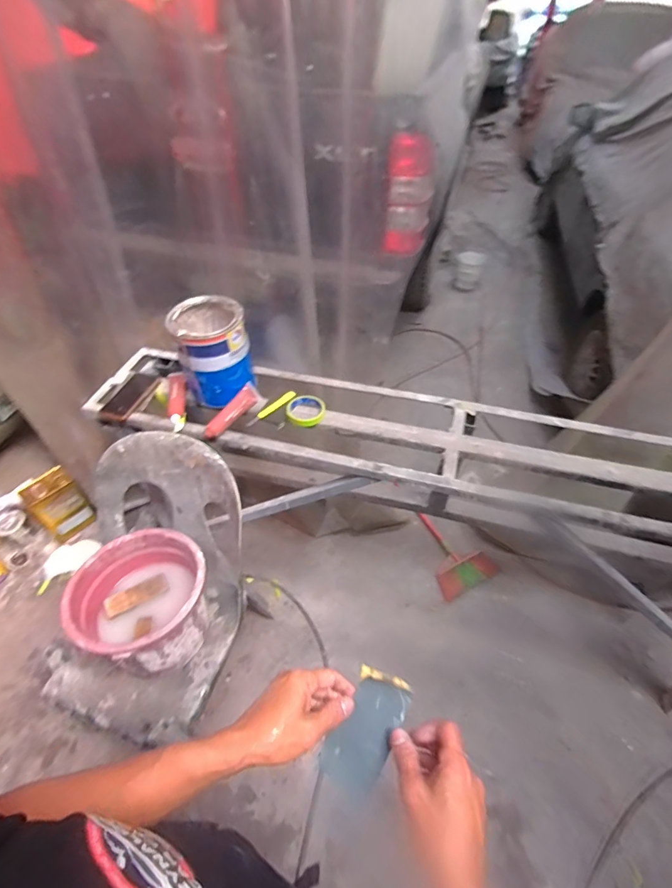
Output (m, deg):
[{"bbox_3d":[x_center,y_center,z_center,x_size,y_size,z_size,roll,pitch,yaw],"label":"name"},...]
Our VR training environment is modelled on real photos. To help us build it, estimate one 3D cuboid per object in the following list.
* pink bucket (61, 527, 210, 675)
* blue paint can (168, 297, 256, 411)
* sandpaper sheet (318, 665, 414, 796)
[{"bbox_3d":[-0.429,0.358,0.976,0.270,0.203,0.276,0,47,0],"label":"pink bucket"},{"bbox_3d":[-0.290,-0.220,1.038,0.161,0.209,0.169,0,47,0],"label":"blue paint can"},{"bbox_3d":[0.034,0.314,0.468,0.067,0.014,0.115,30,79,-4],"label":"sandpaper sheet"}]

